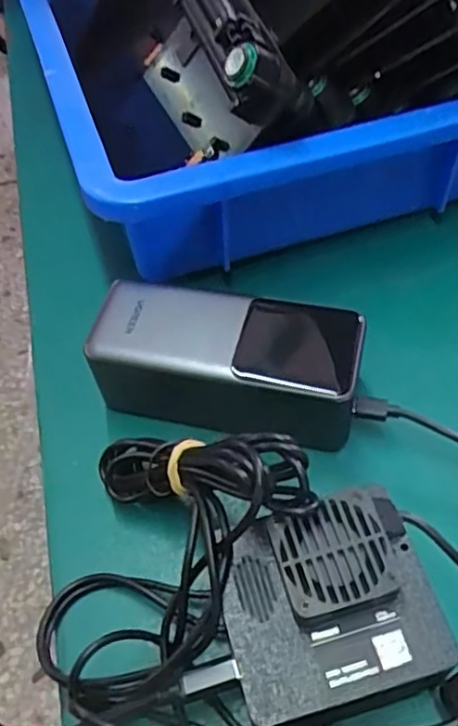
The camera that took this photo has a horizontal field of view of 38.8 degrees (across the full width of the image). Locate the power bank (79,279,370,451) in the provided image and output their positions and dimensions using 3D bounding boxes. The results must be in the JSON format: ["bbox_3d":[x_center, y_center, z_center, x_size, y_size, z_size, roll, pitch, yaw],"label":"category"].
[{"bbox_3d":[0.000,0.002,0.321,0.128,0.055,0.056,7,54,10],"label":"power bank"}]

